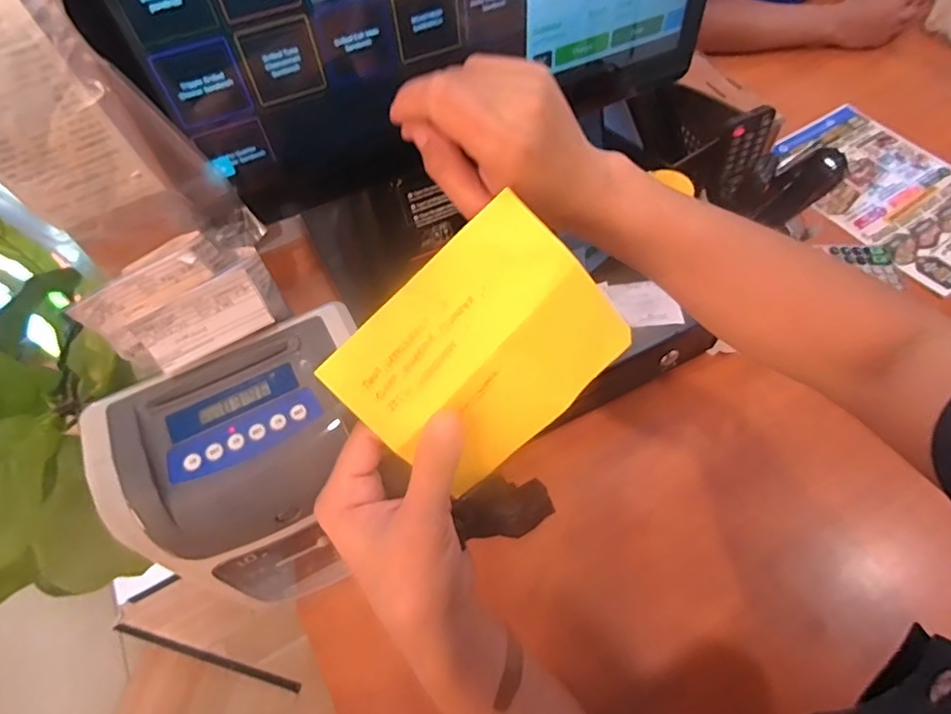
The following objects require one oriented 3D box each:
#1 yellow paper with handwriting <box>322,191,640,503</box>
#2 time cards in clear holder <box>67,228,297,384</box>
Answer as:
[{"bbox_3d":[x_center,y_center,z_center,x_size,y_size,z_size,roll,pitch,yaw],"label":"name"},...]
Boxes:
[{"bbox_3d":[0.004,-0.002,0.264,0.123,0.009,0.097,-43,100,1],"label":"yellow paper with handwriting"},{"bbox_3d":[-0.175,-0.030,0.333,0.101,0.072,0.026,-28,61,-13],"label":"time cards in clear holder"}]

